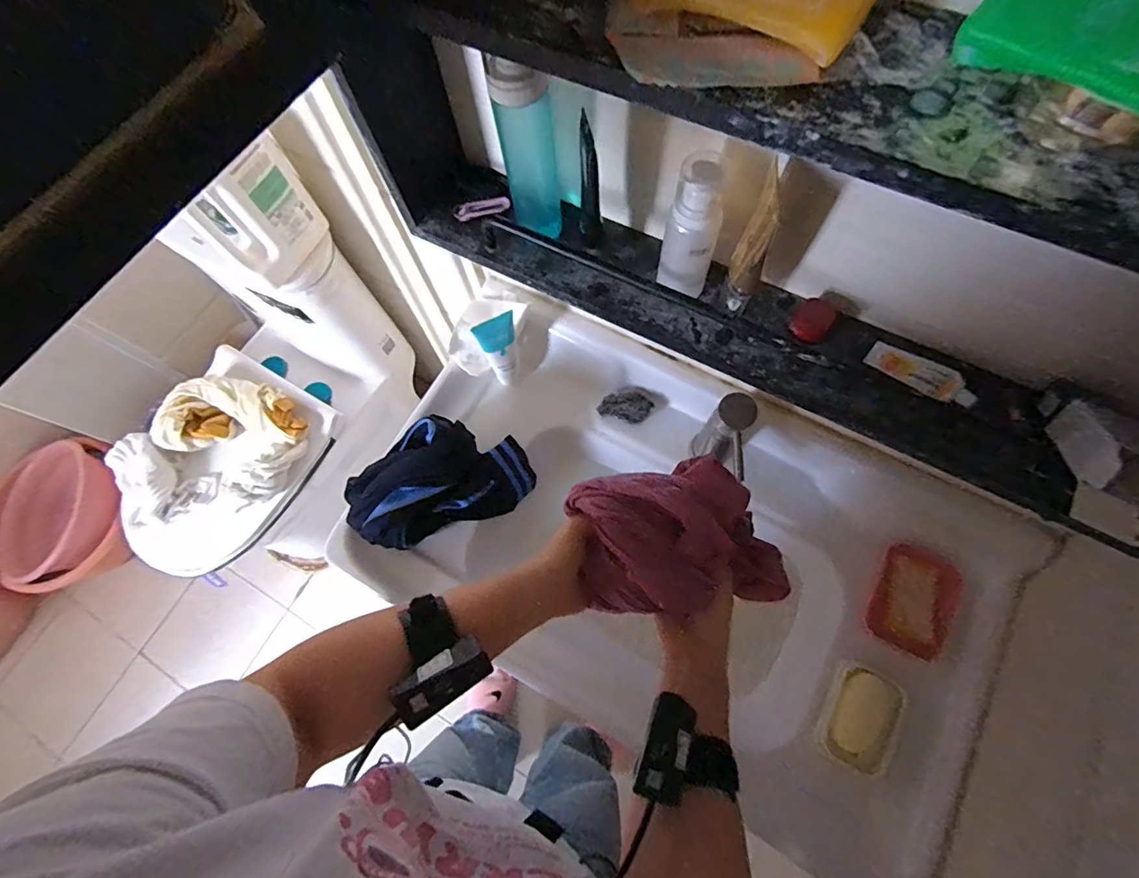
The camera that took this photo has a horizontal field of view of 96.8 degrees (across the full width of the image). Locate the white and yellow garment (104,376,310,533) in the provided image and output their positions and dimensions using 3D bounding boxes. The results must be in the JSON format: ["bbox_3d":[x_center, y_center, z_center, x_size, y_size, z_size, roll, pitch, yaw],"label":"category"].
[{"bbox_3d":[-0.759,0.038,1.070,0.397,0.087,0.305,-42,75,-10],"label":"white and yellow garment"}]

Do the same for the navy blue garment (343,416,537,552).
[{"bbox_3d":[-0.177,0.057,0.701,0.237,0.136,0.130,-23,73,-5],"label":"navy blue garment"}]

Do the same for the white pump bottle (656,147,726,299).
[{"bbox_3d":[0.102,-0.172,0.419,0.044,0.128,0.046,17,74,8],"label":"white pump bottle"}]

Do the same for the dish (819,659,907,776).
[{"bbox_3d":[0.353,0.336,0.613,0.078,0.019,0.117,20,77,28],"label":"dish"}]

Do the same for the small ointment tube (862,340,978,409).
[{"bbox_3d":[0.299,-0.056,0.430,0.084,0.017,0.030,37,77,13],"label":"small ointment tube"}]

